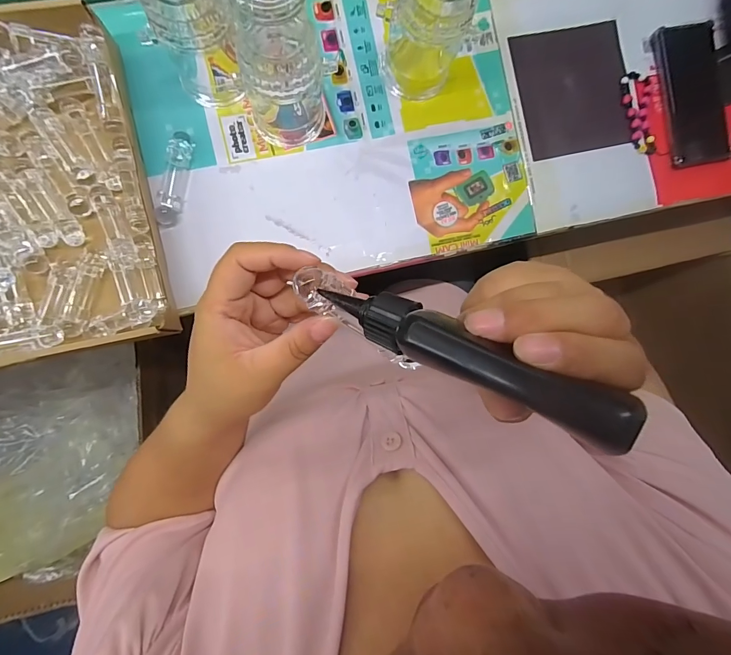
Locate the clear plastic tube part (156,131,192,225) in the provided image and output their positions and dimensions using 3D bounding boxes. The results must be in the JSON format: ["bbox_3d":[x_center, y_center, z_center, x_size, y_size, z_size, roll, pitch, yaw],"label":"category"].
[{"bbox_3d":[-0.200,-0.156,0.403,0.021,0.018,0.094,11,90,-7],"label":"clear plastic tube part"}]

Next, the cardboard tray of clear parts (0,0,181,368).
[{"bbox_3d":[-0.357,-0.123,0.372,0.269,0.057,0.314,-11,93,-6],"label":"cardboard tray of clear parts"}]

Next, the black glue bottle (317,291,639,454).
[{"bbox_3d":[0.032,0.007,0.156,0.136,0.023,0.023,26,88,32],"label":"black glue bottle"}]

